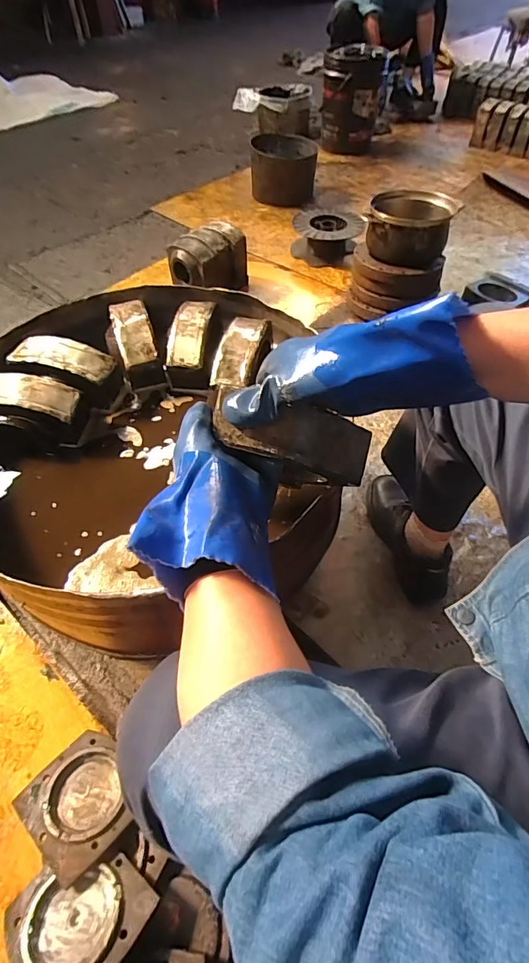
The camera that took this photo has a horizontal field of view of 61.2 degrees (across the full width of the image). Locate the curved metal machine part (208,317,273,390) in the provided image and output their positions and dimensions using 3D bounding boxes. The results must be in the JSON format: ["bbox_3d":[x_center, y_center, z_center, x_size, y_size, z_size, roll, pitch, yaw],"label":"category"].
[{"bbox_3d":[-0.034,-0.210,0.712,0.069,0.033,0.143,14,56,9],"label":"curved metal machine part"}]

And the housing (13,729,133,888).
[{"bbox_3d":[-0.283,0.495,0.698,0.158,0.023,0.151,33,52,31],"label":"housing"}]

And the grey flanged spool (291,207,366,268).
[{"bbox_3d":[0.218,-0.854,1.557,0.230,0.119,0.193,-22,58,-16],"label":"grey flanged spool"}]

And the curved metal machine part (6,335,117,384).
[{"bbox_3d":[-0.320,-0.198,0.701,0.161,0.026,0.058,15,56,9],"label":"curved metal machine part"}]

